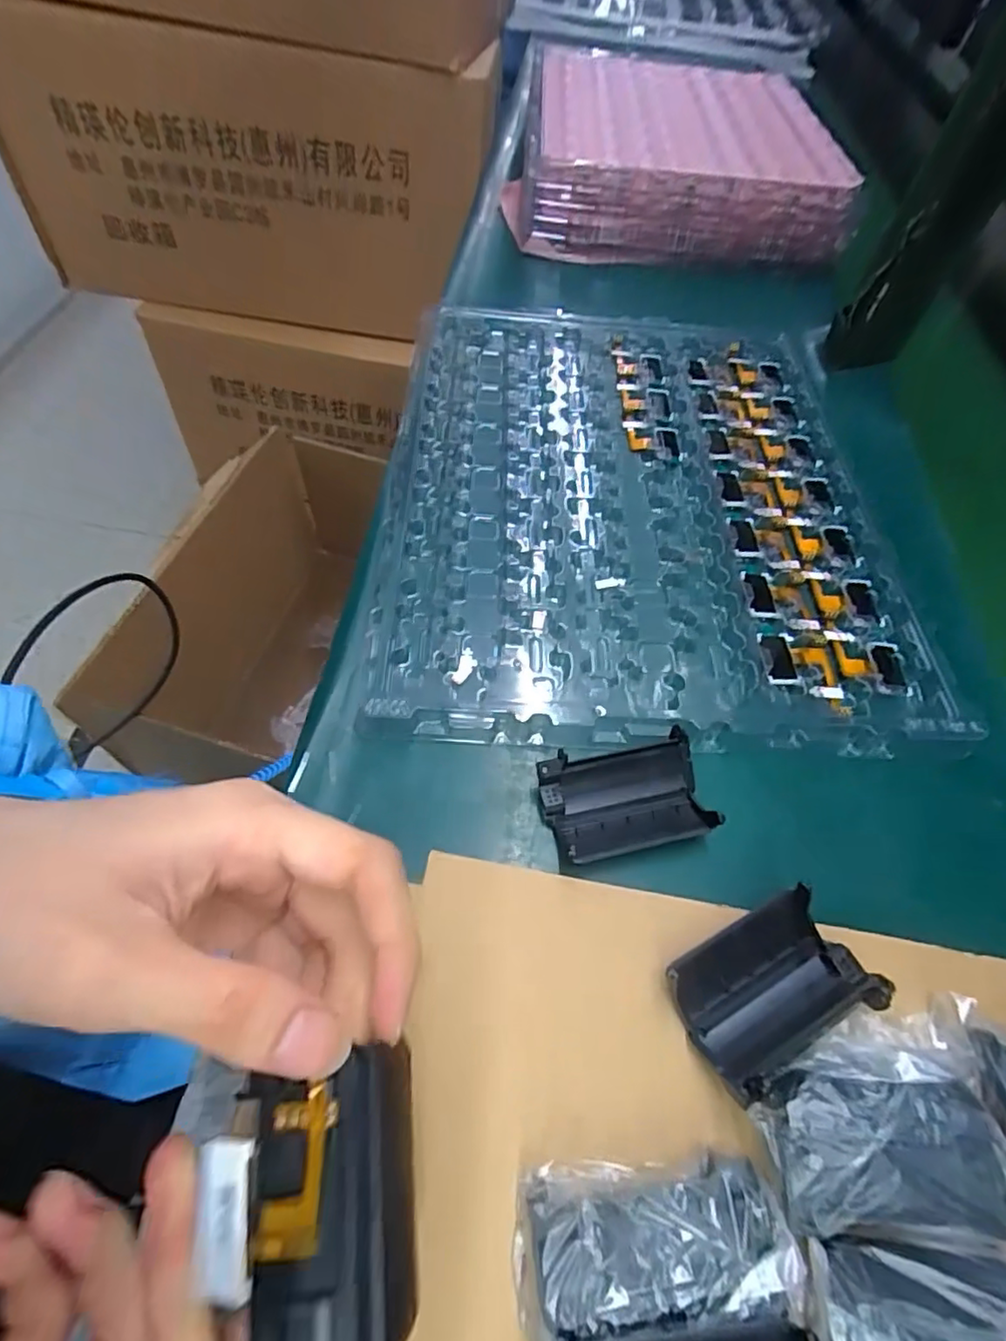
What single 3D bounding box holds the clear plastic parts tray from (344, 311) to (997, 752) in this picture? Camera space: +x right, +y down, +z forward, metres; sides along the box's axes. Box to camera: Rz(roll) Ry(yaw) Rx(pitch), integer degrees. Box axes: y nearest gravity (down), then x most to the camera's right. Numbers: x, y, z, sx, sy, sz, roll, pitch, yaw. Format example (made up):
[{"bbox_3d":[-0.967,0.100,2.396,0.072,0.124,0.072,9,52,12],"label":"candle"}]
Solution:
[{"bbox_3d":[0.090,-0.118,0.395,0.300,0.030,0.369,6,58,-3],"label":"clear plastic parts tray"}]

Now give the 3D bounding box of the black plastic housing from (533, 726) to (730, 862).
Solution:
[{"bbox_3d":[0.054,0.057,0.272,0.071,0.022,0.043,-8,59,-12],"label":"black plastic housing"}]

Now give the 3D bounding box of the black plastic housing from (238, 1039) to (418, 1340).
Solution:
[{"bbox_3d":[-0.042,0.135,0.153,0.039,0.024,0.065,-5,55,-9],"label":"black plastic housing"}]

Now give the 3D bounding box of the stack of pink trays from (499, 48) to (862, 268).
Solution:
[{"bbox_3d":[0.166,-0.544,0.644,0.305,0.077,0.355,4,58,-5],"label":"stack of pink trays"}]

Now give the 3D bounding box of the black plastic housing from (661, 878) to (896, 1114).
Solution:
[{"bbox_3d":[0.100,0.119,0.228,0.071,0.024,0.048,-23,63,-20],"label":"black plastic housing"}]

